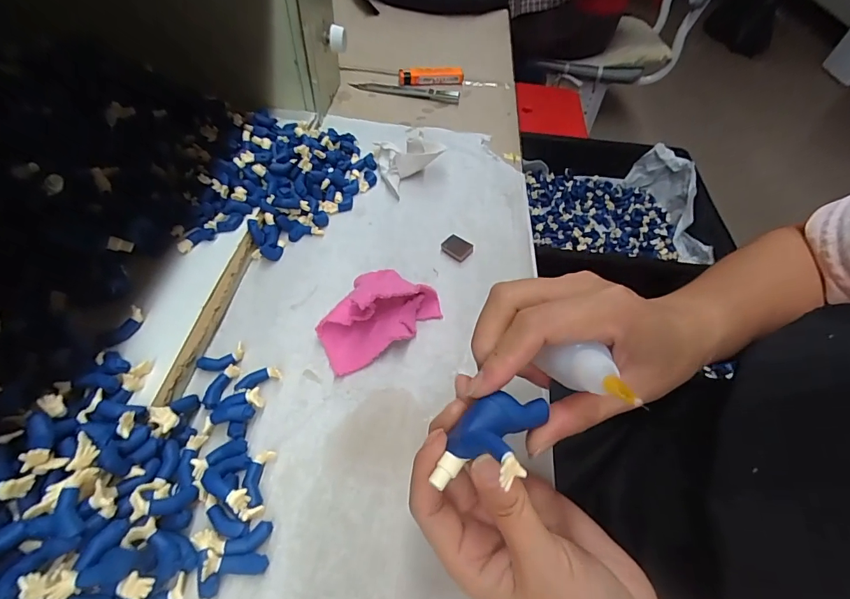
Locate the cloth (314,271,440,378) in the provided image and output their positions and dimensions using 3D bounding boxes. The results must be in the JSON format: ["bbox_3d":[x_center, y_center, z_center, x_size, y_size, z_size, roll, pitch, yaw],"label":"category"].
[{"bbox_3d":[-0.032,0.006,0.284,0.085,0.039,0.052,-23,57,-21],"label":"cloth"}]

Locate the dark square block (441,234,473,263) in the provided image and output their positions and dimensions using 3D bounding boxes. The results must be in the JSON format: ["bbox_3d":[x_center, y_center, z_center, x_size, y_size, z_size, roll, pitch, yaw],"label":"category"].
[{"bbox_3d":[0.027,-0.043,0.345,0.023,0.006,0.022,33,57,20],"label":"dark square block"}]

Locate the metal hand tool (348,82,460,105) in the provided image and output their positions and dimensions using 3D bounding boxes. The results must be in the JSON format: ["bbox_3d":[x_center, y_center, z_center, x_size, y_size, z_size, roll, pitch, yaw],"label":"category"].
[{"bbox_3d":[-0.024,-0.255,0.505,0.133,0.011,0.021,12,52,5],"label":"metal hand tool"}]

